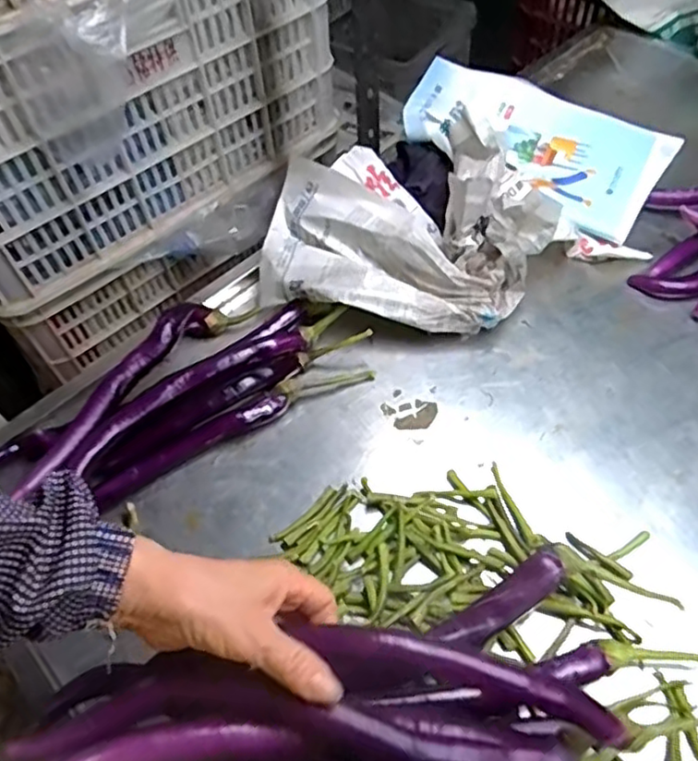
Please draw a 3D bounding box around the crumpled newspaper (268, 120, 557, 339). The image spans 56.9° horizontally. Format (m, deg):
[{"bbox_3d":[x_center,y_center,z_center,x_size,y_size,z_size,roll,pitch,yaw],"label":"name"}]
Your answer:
[{"bbox_3d":[0.055,-0.158,0.690,0.306,0.111,0.240,-11,55,-2],"label":"crumpled newspaper"}]

